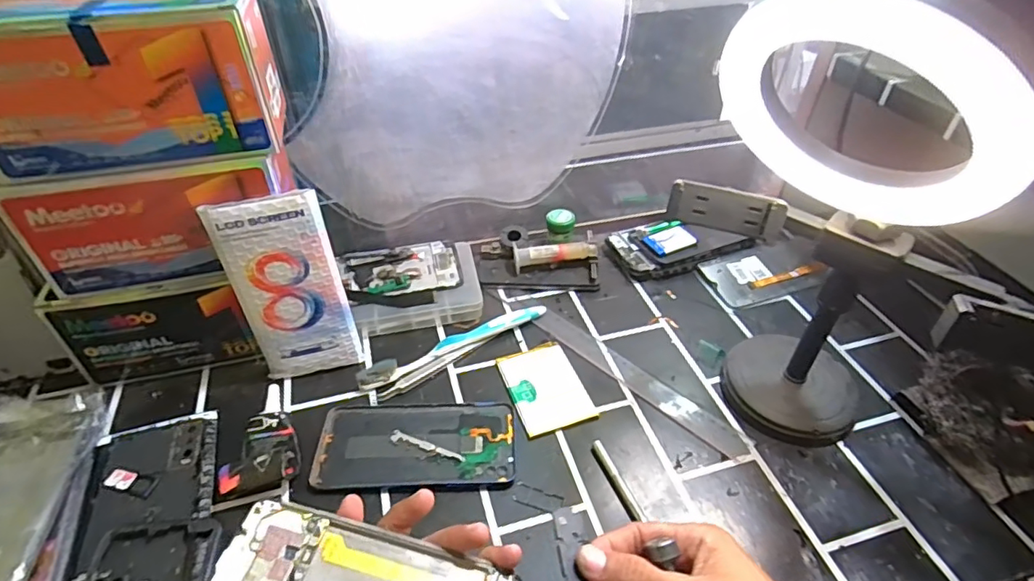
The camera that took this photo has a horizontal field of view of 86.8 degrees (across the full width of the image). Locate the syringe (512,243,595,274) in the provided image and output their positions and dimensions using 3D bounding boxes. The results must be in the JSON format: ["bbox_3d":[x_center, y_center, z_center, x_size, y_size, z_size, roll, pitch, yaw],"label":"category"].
[{"bbox_3d":[0.040,-0.036,0.580,0.086,0.024,0.022,-6,42,-8],"label":"syringe"}]

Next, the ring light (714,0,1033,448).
[{"bbox_3d":[0.194,-0.030,0.361,0.144,0.322,0.156,1,42,-1],"label":"ring light"}]

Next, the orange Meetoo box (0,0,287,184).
[{"bbox_3d":[-0.260,-0.145,0.367,0.180,0.100,0.075,-11,43,-13],"label":"orange Meetoo box"}]

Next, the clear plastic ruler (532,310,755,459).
[{"bbox_3d":[0.104,0.075,0.484,0.212,0.005,0.032,33,50,31],"label":"clear plastic ruler"}]

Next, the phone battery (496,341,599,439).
[{"bbox_3d":[0.024,0.082,0.473,0.061,0.004,0.088,-13,44,-15],"label":"phone battery"}]

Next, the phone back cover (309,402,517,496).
[{"bbox_3d":[-0.078,0.121,0.428,0.153,0.004,0.075,0,42,-1],"label":"phone back cover"}]

